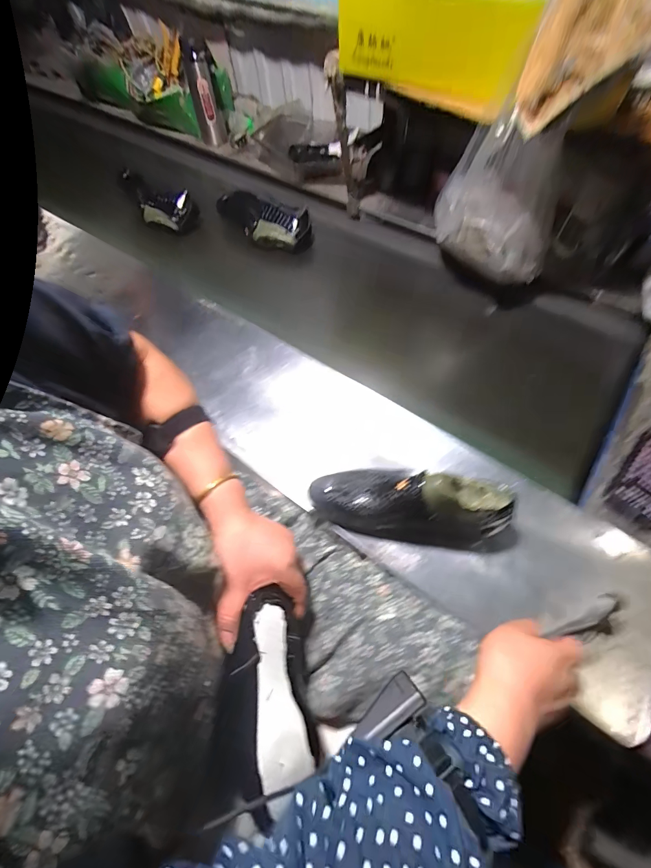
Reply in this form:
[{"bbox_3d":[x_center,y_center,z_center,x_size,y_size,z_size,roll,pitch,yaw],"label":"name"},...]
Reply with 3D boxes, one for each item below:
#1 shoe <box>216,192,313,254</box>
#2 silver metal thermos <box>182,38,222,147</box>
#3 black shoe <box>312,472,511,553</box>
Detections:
[{"bbox_3d":[-0.159,-0.524,0.884,0.289,0.087,0.091,31,68,19],"label":"shoe"},{"bbox_3d":[-0.332,-0.922,1.009,0.076,0.238,0.090,-16,62,-5],"label":"silver metal thermos"},{"bbox_3d":[0.116,0.096,0.484,0.263,0.101,0.082,9,63,8],"label":"black shoe"}]

